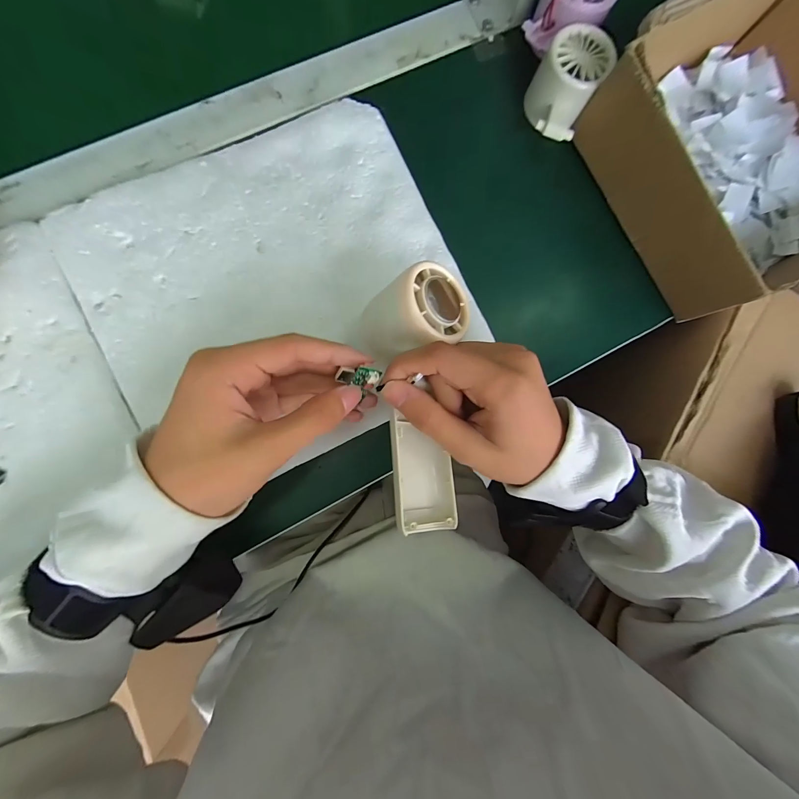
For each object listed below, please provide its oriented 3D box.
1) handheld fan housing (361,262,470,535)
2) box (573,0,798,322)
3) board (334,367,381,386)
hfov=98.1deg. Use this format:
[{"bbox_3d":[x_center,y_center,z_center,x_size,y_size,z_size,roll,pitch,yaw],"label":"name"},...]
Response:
[{"bbox_3d":[0.015,-0.003,0.217,0.067,0.038,0.161,-3,87,-4],"label":"handheld fan housing"},{"bbox_3d":[0.290,-0.201,0.282,0.212,0.078,0.205,-30,90,-6],"label":"box"},{"bbox_3d":[-0.025,-0.014,0.206,0.029,0.009,0.009,0,80,34],"label":"board"}]

